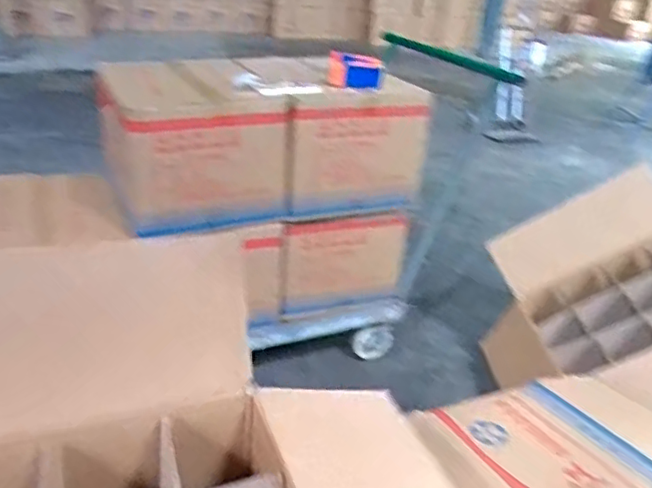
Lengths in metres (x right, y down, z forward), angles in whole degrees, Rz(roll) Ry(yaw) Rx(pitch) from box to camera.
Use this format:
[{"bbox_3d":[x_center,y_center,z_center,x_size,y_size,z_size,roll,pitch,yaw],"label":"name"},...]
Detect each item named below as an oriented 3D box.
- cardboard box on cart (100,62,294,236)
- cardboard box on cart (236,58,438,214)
[{"bbox_3d":[-0.365,-0.290,1.706,0.483,0.392,0.400,-9,30,-24],"label":"cardboard box on cart"},{"bbox_3d":[0.019,-0.366,1.886,0.459,0.412,0.415,-11,31,-27],"label":"cardboard box on cart"}]

